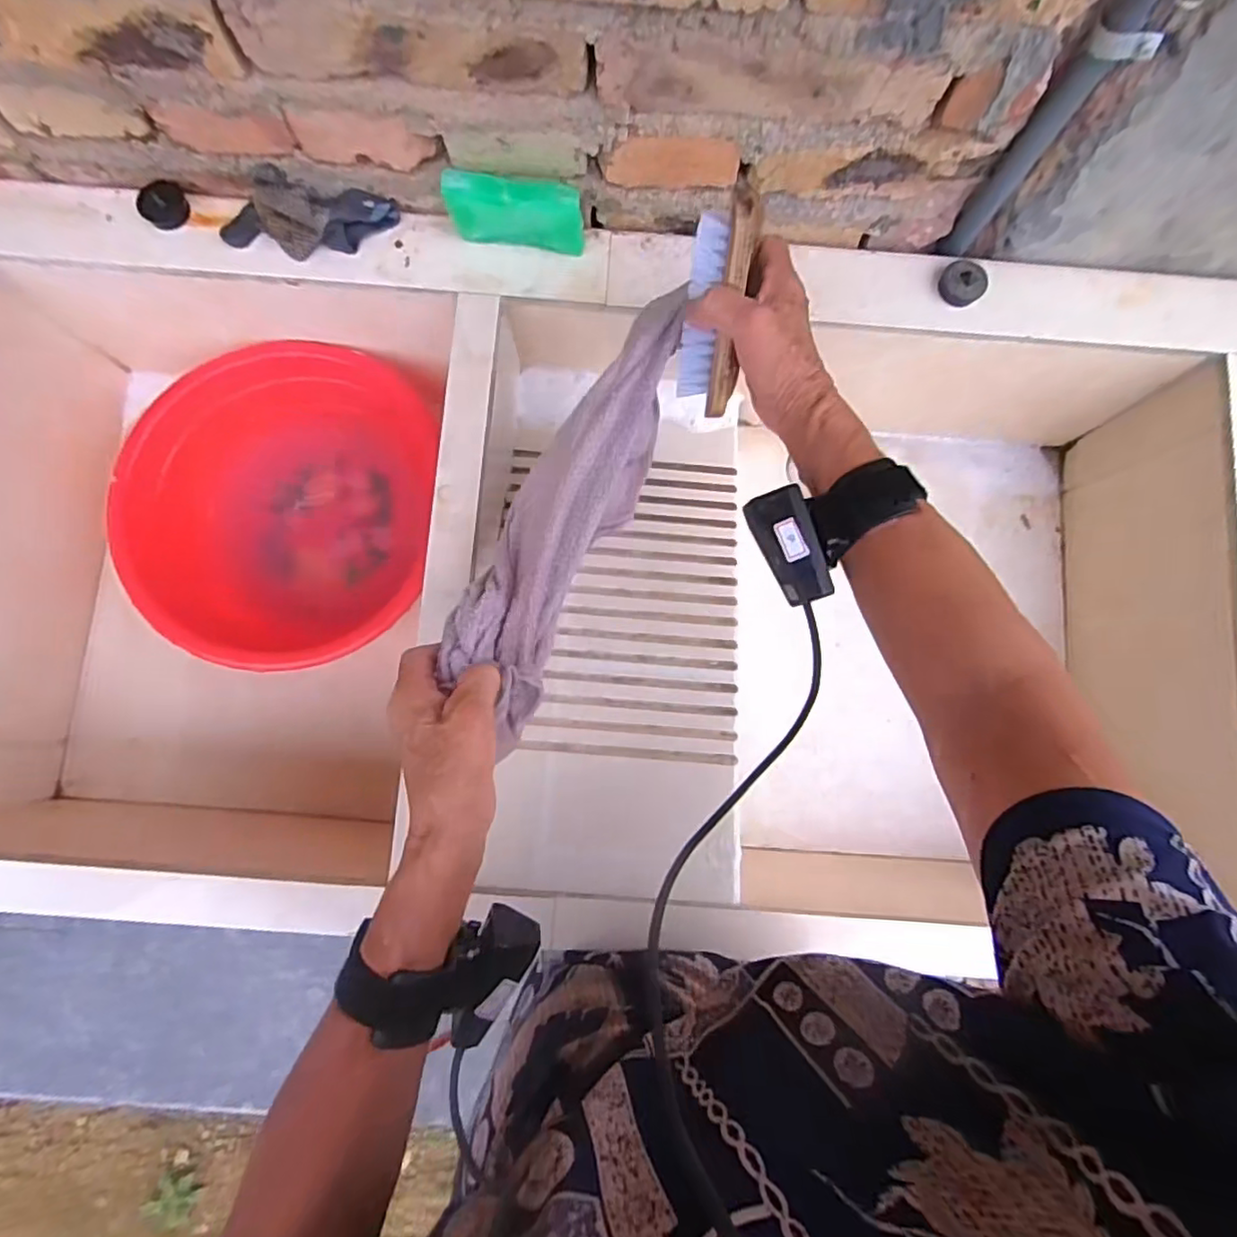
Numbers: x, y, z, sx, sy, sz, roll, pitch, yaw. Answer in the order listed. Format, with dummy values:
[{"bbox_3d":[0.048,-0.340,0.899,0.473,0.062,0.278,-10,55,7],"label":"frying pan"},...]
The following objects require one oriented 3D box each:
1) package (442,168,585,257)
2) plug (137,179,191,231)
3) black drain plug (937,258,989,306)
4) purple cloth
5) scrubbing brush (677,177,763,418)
[{"bbox_3d":[-0.081,-0.322,0.498,0.107,0.061,0.026,6,84,-1],"label":"package"},{"bbox_3d":[-0.377,-0.345,0.518,0.035,0.013,0.037,0,84,-1],"label":"plug"},{"bbox_3d":[0.291,-0.284,0.526,0.034,0.014,0.037,-42,92,22],"label":"black drain plug"},{"bbox_3d":[-0.030,-0.074,0.407,0.072,0.050,0.297,24,79,1],"label":"purple cloth"},{"bbox_3d":[0.064,-0.196,0.394,0.041,0.036,0.126,7,123,-1],"label":"scrubbing brush"}]

